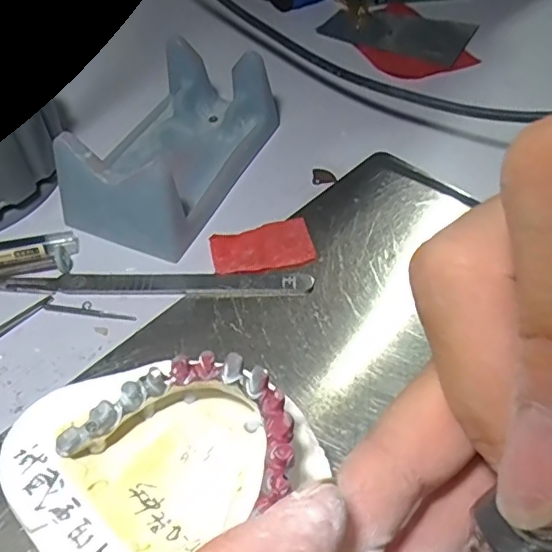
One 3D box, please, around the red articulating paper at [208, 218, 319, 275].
[{"bbox_3d":[-0.006,-0.013,0.244,0.043,0.004,0.028,-10,51,-8],"label":"red articulating paper"}]

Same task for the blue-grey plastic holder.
[{"bbox_3d":[-0.047,-0.064,0.262,0.061,0.041,0.103,19,54,15],"label":"blue-grey plastic holder"}]

